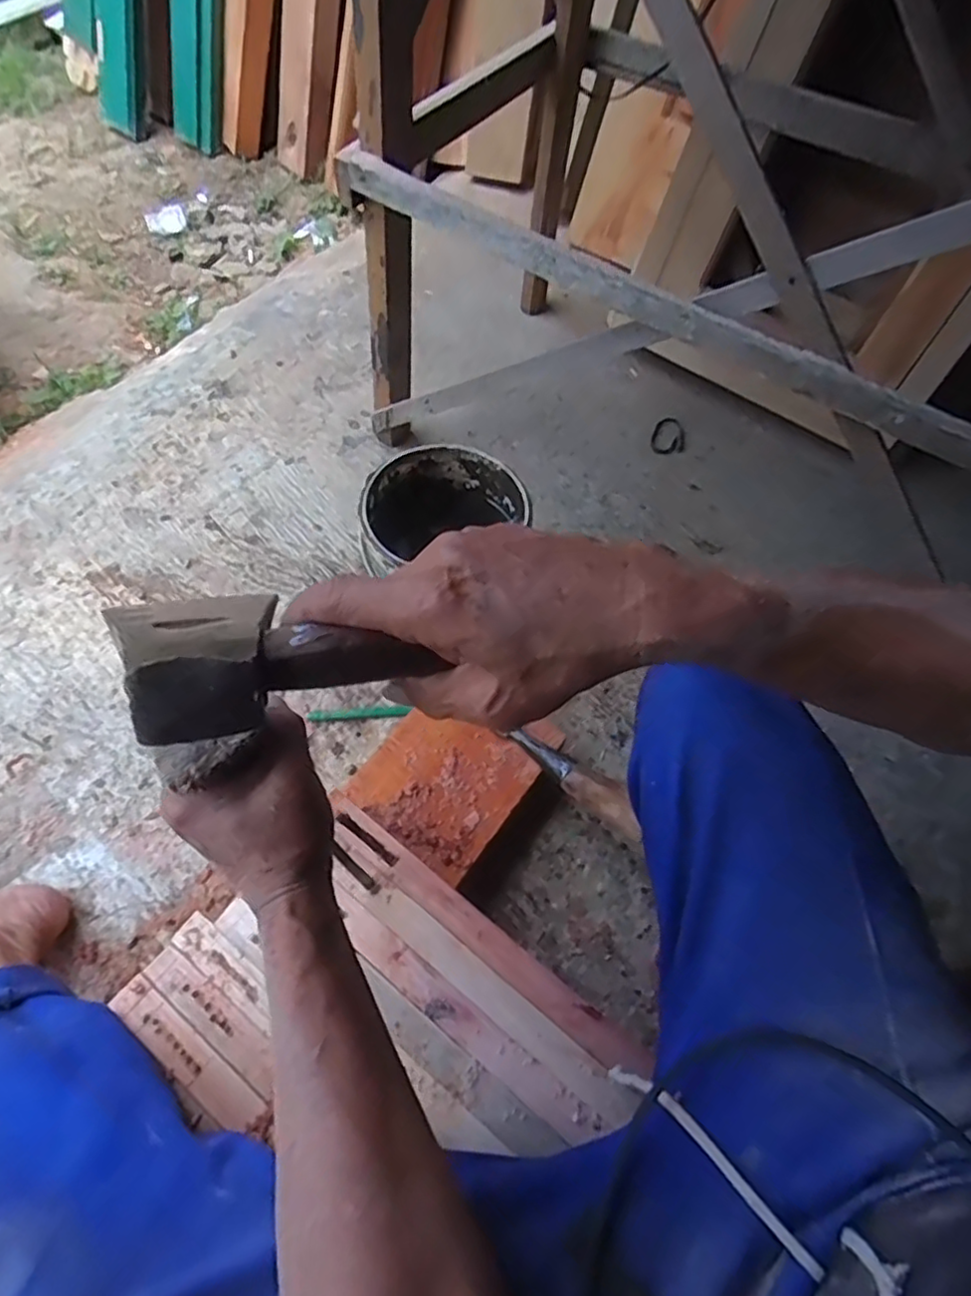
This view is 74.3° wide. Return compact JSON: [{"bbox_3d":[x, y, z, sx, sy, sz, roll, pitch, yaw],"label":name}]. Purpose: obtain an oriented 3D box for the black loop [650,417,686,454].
[{"bbox_3d":[0.296,-0.339,1.032,0.056,0.012,0.084,20,61,6],"label":"black loop"}]

